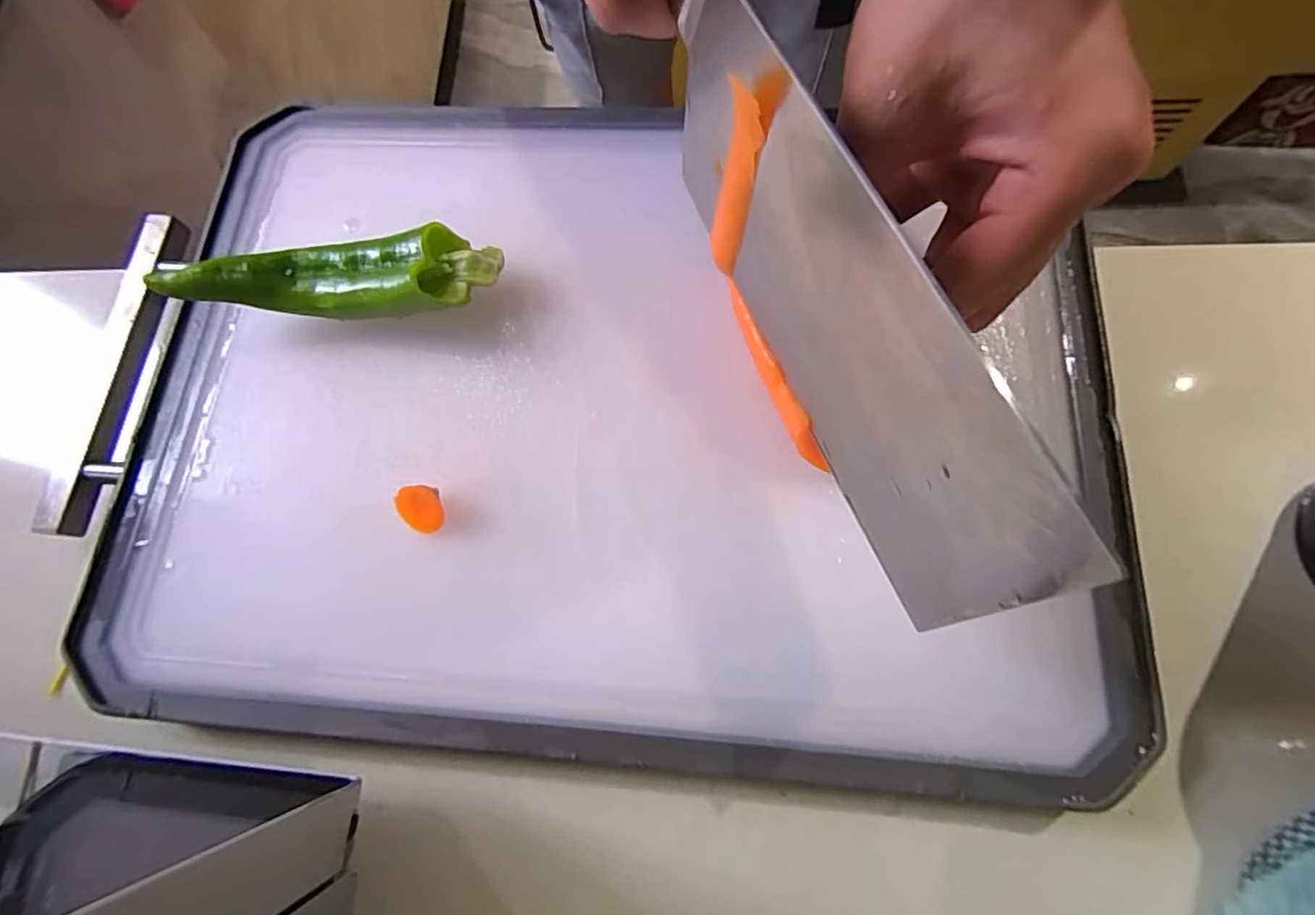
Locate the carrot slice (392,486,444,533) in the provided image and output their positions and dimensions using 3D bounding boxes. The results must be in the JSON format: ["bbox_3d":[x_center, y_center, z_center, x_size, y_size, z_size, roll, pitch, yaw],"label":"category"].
[{"bbox_3d":[-0.087,0.019,0.212,0.018,0.011,0.016,-3,73,1],"label":"carrot slice"}]

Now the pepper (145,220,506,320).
[{"bbox_3d":[-0.124,-0.070,0.231,0.121,0.031,0.032,-3,73,4],"label":"pepper"}]

